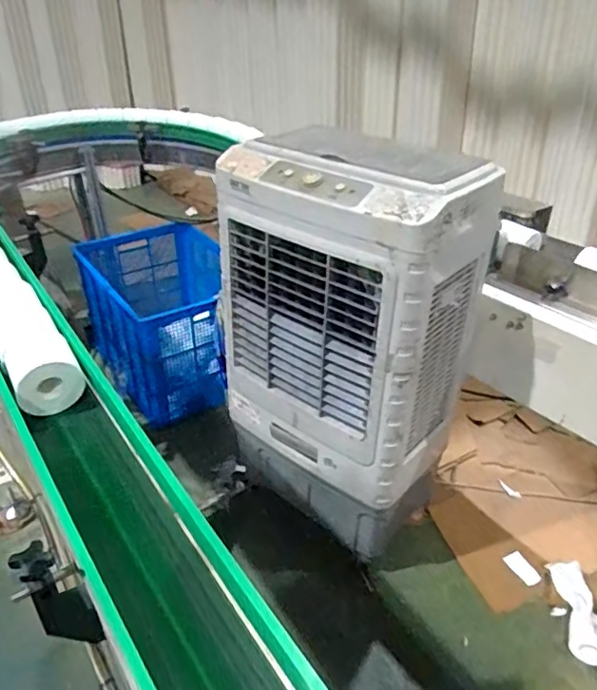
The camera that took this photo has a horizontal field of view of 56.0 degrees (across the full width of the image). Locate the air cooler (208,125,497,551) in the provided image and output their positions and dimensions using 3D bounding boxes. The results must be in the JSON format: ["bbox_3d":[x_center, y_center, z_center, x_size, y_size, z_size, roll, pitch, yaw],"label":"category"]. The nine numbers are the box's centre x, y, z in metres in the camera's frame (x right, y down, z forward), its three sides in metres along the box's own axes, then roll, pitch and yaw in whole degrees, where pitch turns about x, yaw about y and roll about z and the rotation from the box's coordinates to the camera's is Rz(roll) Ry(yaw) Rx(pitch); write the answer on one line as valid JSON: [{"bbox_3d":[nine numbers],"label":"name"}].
[{"bbox_3d":[0.125,-0.005,1.525,0.561,0.987,0.369,25,41,32],"label":"air cooler"}]

